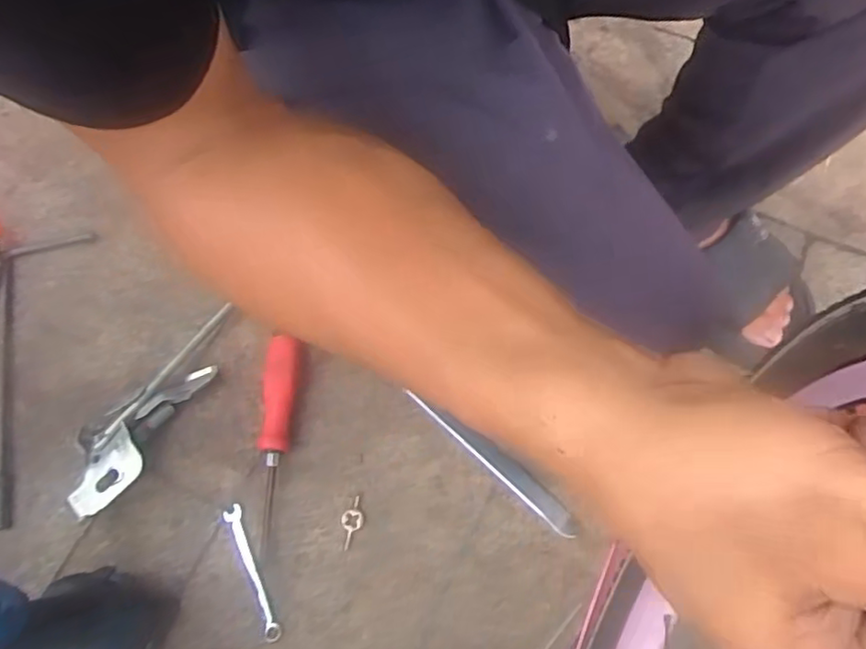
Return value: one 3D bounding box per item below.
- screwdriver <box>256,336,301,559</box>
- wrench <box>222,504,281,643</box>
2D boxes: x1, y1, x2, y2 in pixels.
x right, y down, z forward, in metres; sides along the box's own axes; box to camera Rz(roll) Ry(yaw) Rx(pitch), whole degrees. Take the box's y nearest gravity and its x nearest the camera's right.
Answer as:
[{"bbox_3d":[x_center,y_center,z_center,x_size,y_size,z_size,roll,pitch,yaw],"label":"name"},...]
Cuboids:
[{"bbox_3d":[-0.140,0.099,0.572,0.033,0.032,0.177,4,67,2],"label":"screwdriver"},{"bbox_3d":[-0.150,0.203,0.543,0.014,0.008,0.112,-24,69,-9],"label":"wrench"}]

